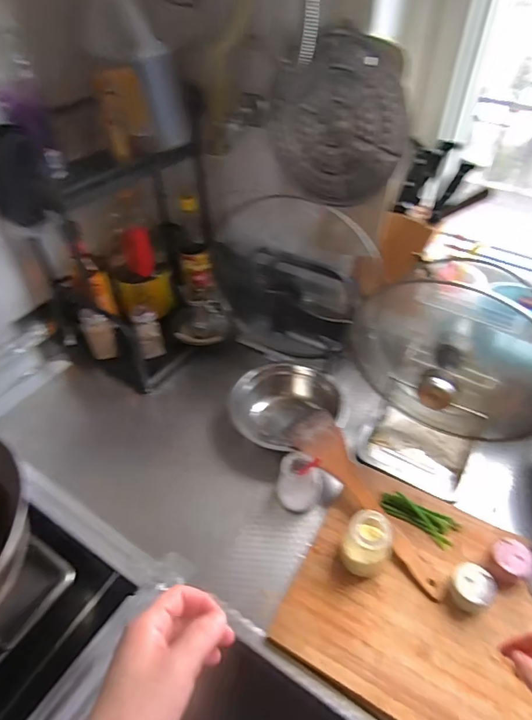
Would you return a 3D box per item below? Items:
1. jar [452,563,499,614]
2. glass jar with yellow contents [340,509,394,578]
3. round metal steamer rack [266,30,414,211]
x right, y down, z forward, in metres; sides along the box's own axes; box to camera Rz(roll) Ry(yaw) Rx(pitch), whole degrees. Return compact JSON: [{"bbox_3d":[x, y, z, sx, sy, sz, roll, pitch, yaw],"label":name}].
[{"bbox_3d":[0.271,0.294,0.603,0.049,0.038,0.053,0,45,0],"label":"jar"},{"bbox_3d":[0.135,0.244,0.619,0.058,0.087,0.063,0,45,0],"label":"glass jar with yellow contents"},{"bbox_3d":[0.111,-0.378,0.739,0.230,0.235,0.032,20,48,19],"label":"round metal steamer rack"}]

